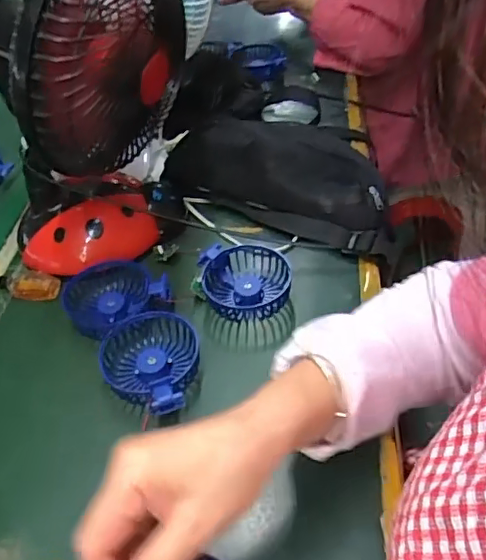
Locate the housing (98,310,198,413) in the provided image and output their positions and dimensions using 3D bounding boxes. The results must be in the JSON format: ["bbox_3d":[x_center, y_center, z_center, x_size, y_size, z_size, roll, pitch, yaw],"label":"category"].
[{"bbox_3d":[-0.088,0.074,0.502,0.093,0.036,0.104,2,45,10],"label":"housing"}]

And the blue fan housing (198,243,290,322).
[{"bbox_3d":[0.004,0.000,0.572,0.091,0.036,0.081,-15,44,-8],"label":"blue fan housing"}]

